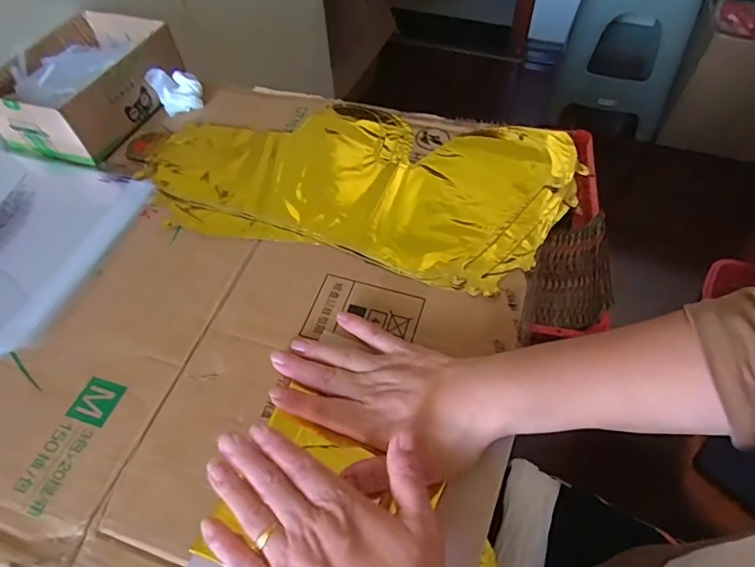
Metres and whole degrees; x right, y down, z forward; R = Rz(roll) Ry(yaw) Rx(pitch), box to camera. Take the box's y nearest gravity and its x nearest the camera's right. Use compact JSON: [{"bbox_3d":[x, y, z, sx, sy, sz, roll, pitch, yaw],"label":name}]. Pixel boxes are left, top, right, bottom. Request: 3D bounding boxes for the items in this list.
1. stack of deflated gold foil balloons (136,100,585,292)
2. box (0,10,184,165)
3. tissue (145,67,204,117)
[{"bbox_3d":[-0.022,-0.112,0.502,0.423,0.011,0.218,12,56,12],"label":"stack of deflated gold foil balloons"},{"bbox_3d":[-0.328,-0.229,0.556,0.142,0.065,0.190,16,57,14],"label":"box"},{"bbox_3d":[-0.234,-0.229,0.567,0.052,0.041,0.033,-28,58,-16],"label":"tissue"}]

